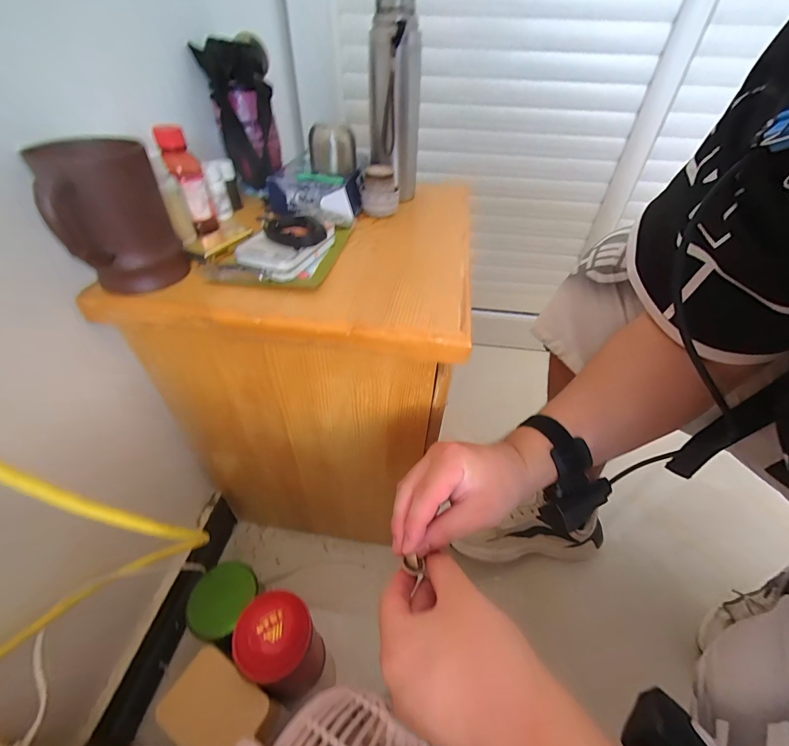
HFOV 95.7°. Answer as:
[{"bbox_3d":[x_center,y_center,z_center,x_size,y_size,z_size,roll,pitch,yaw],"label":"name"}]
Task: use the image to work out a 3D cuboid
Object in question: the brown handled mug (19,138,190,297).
[{"bbox_3d":[-0.238,-0.132,0.309,0.081,0.110,0.073,-24,50,-24],"label":"brown handled mug"}]

